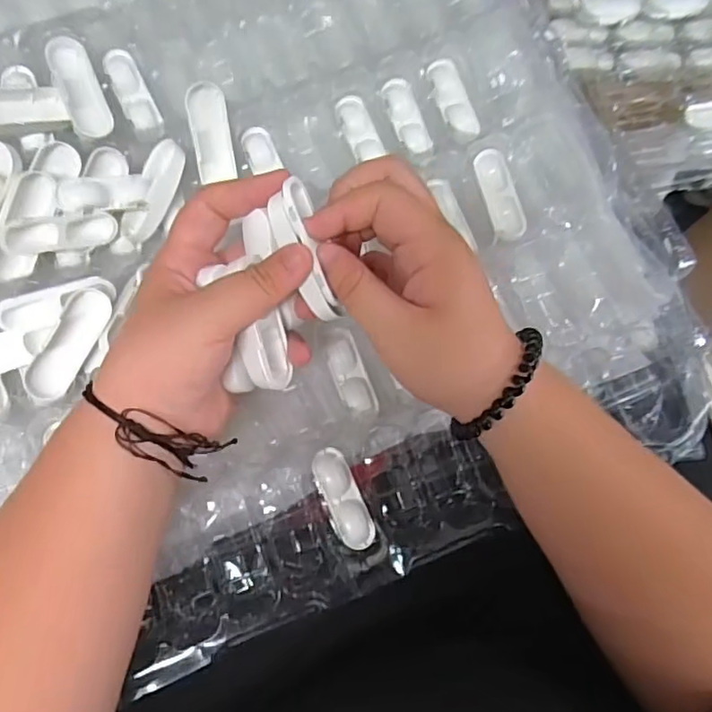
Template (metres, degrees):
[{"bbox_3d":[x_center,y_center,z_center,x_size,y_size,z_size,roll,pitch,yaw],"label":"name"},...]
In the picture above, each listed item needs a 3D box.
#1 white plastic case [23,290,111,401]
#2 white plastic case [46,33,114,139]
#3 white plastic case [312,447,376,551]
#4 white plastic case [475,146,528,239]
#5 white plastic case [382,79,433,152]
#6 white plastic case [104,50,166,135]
[{"bbox_3d":[-0.162,-0.007,0.332,0.020,0.013,0.065,28,83,-5],"label":"white plastic case"},{"bbox_3d":[-0.172,-0.165,0.367,0.022,0.016,0.061,-23,89,-8],"label":"white plastic case"},{"bbox_3d":[-0.008,0.086,0.354,0.021,0.009,0.062,-23,89,-8],"label":"white plastic case"},{"bbox_3d":[0.094,-0.105,0.384,0.020,0.009,0.061,-16,88,-8],"label":"white plastic case"},{"bbox_3d":[0.037,-0.170,0.416,0.021,0.011,0.060,-19,89,-8],"label":"white plastic case"},{"bbox_3d":[-0.147,-0.172,0.387,0.019,0.005,0.059,-26,90,-8],"label":"white plastic case"}]

